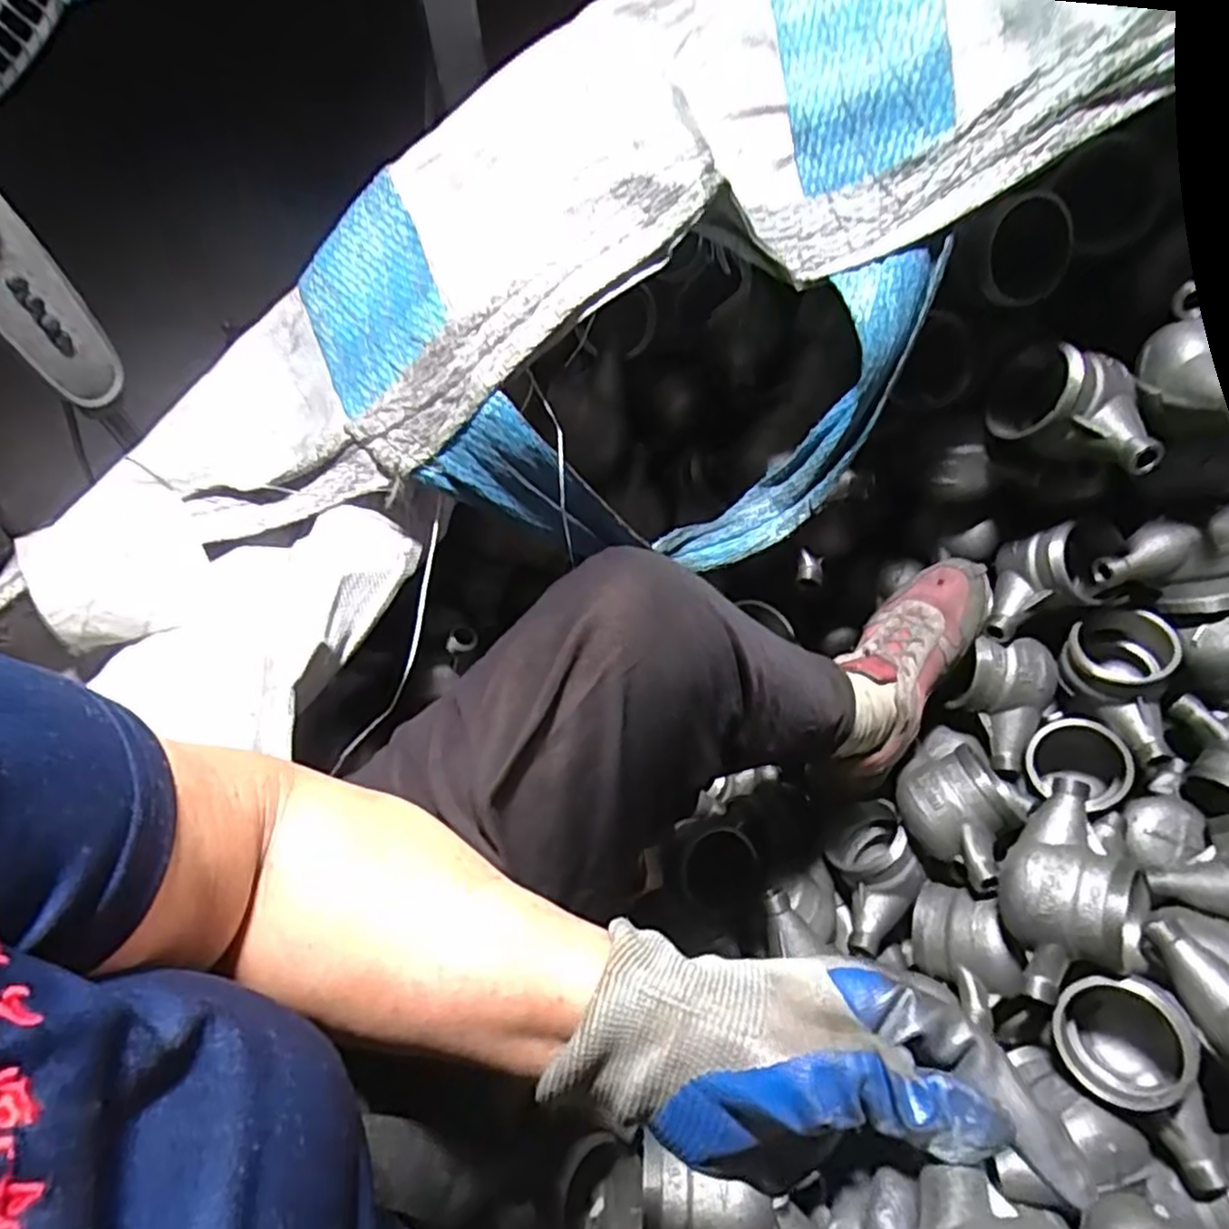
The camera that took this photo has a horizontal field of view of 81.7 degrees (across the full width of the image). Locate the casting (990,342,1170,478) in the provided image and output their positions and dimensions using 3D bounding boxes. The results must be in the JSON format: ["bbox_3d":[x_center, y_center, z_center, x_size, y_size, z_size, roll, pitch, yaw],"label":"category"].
[{"bbox_3d":[0.358,-0.157,0.549,0.129,0.069,0.072,36,66,25],"label":"casting"}]

